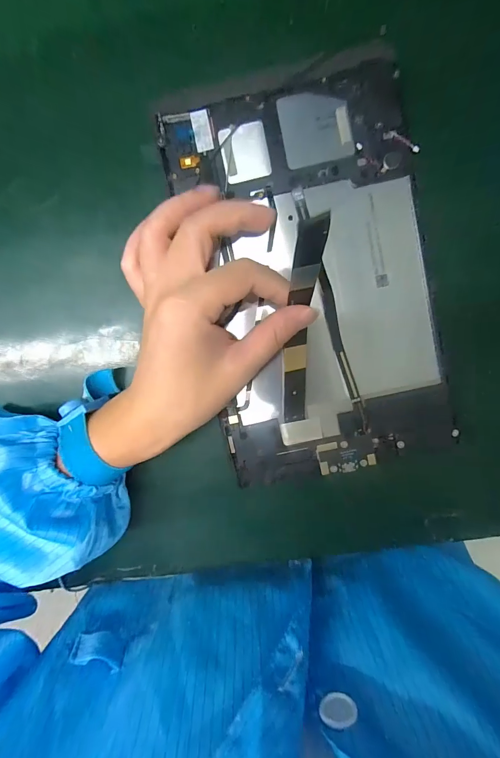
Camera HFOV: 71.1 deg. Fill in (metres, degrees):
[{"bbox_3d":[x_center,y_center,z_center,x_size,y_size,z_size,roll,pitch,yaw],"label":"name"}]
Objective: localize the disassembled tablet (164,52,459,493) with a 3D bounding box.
[{"bbox_3d":[0.041,-0.057,0.223,0.143,0.010,0.235,-12,98,2],"label":"disassembled tablet"}]

